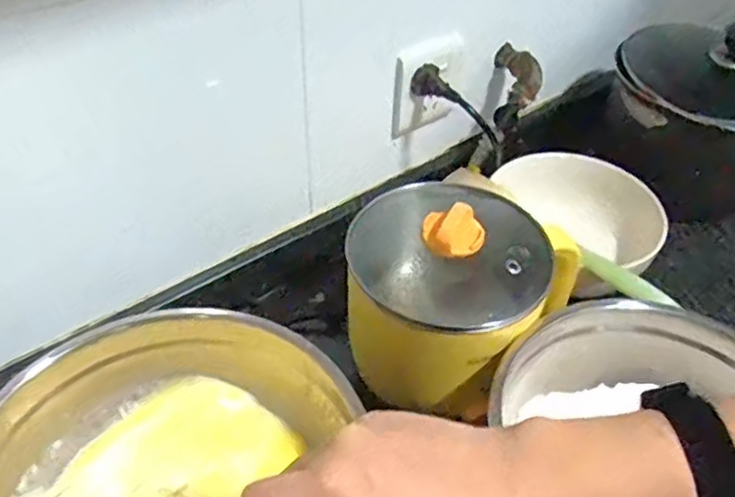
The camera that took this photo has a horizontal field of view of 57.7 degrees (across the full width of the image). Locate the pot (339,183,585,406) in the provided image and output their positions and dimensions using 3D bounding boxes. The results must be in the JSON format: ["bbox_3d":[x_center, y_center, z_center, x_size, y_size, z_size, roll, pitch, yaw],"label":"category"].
[{"bbox_3d":[0.077,0.023,0.586,0.156,0.152,0.183,31,51,27],"label":"pot"}]

